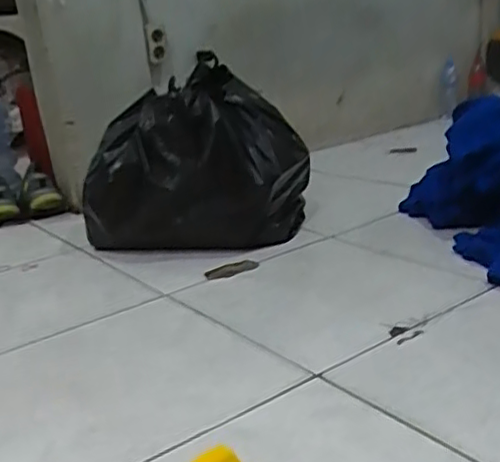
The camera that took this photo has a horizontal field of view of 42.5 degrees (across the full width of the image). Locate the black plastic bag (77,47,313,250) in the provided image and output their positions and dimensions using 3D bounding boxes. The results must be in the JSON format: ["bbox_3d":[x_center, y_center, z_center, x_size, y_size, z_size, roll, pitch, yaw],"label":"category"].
[{"bbox_3d":[-0.119,-0.170,1.489,0.521,0.349,0.383,-6,19,-3],"label":"black plastic bag"}]

